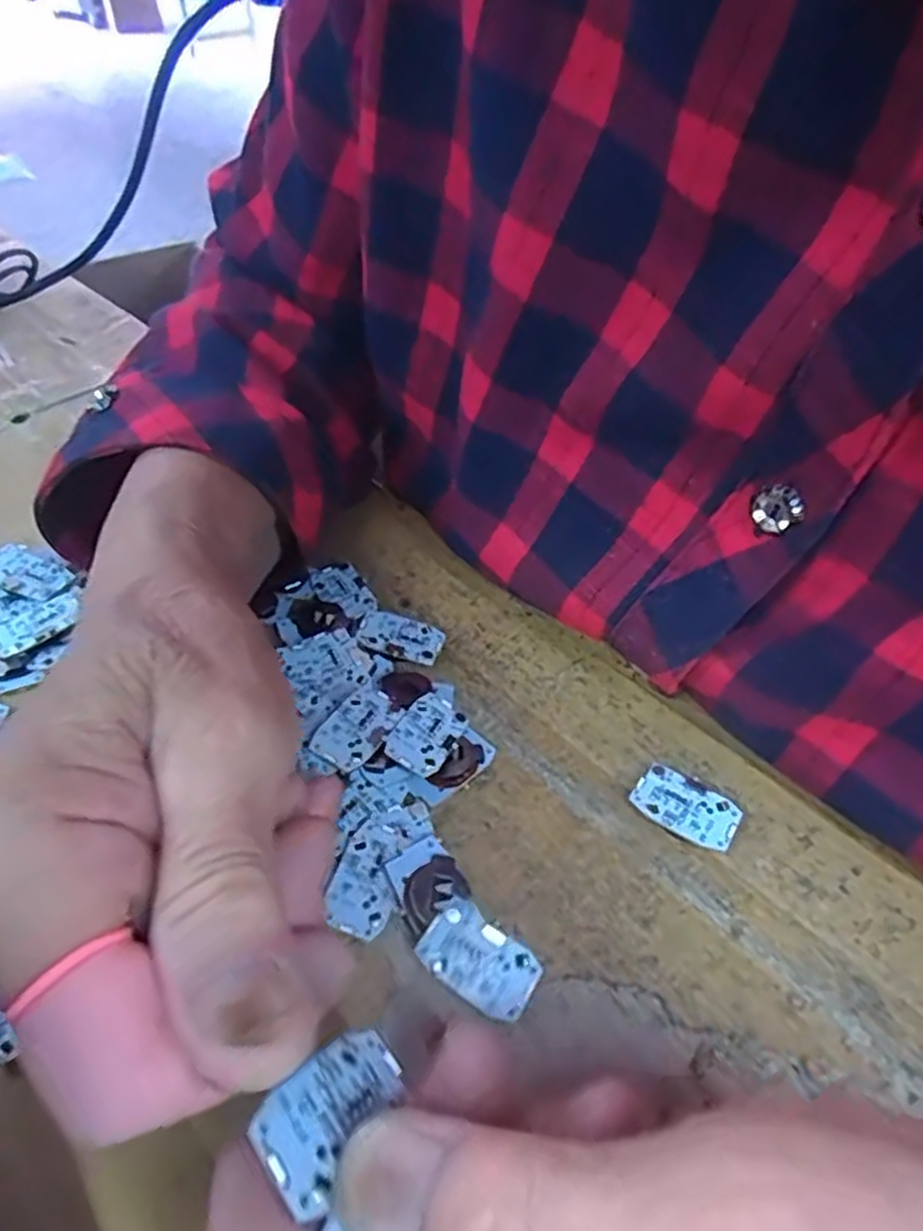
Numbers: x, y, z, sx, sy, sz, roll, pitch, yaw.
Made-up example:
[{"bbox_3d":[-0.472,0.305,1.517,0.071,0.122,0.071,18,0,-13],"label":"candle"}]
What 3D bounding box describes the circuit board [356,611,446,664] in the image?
[{"bbox_3d":[-0.022,0.008,0.263,0.030,0.004,0.016,16,50,2],"label":"circuit board"}]

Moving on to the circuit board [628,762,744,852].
[{"bbox_3d":[0.067,0.058,0.220,0.030,0.006,0.018,29,52,24],"label":"circuit board"}]

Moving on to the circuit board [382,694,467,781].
[{"bbox_3d":[-0.011,0.036,0.226,0.018,0.004,0.029,31,43,8],"label":"circuit board"}]

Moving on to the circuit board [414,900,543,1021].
[{"bbox_3d":[0.005,0.087,0.185,0.029,0.004,0.018,36,64,11],"label":"circuit board"}]

